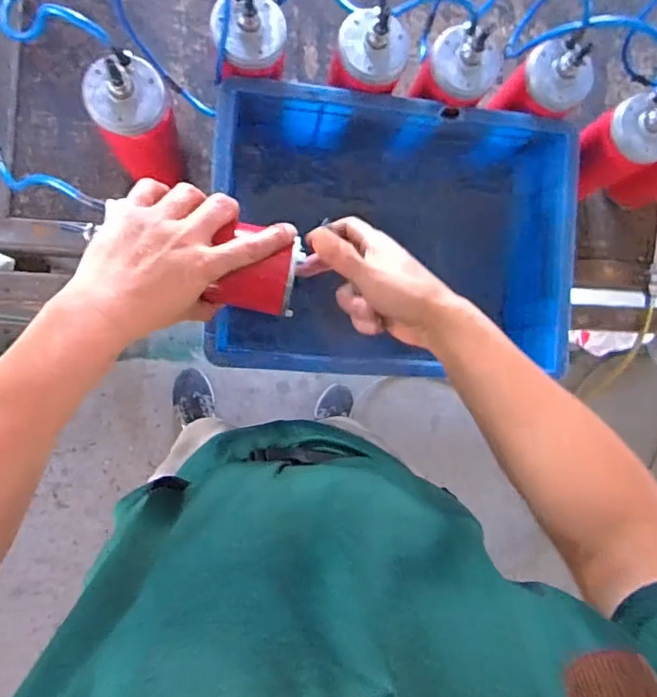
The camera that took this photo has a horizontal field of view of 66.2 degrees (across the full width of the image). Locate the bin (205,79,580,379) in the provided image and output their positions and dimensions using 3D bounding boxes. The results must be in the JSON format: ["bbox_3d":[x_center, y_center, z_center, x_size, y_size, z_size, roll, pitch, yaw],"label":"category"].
[{"bbox_3d":[0.074,-0.124,0.580,0.394,0.113,0.297,2,90,-9],"label":"bin"}]

